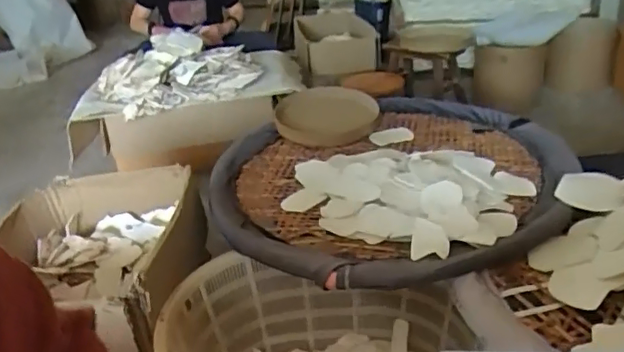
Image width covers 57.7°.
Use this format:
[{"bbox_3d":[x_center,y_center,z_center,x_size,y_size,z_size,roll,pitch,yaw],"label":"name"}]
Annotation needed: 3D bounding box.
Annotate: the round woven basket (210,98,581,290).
[{"bbox_3d":[0.187,-0.016,1.465,0.886,0.107,0.947,-14,22,-8],"label":"round woven basket"}]

